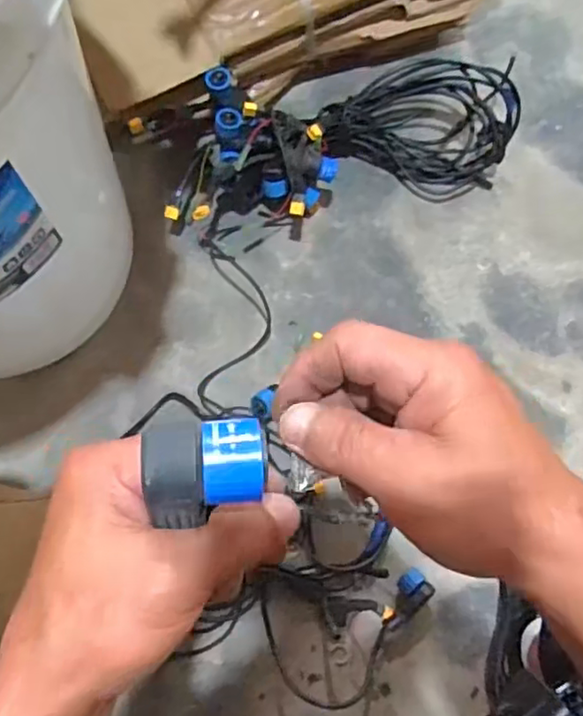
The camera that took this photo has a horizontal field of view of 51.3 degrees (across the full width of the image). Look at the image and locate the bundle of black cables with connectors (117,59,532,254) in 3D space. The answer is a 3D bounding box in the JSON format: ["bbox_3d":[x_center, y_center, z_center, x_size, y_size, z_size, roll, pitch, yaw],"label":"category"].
[{"bbox_3d":[0.058,-0.279,0.793,0.484,0.106,0.192,-12,78,-4],"label":"bundle of black cables with connectors"}]

